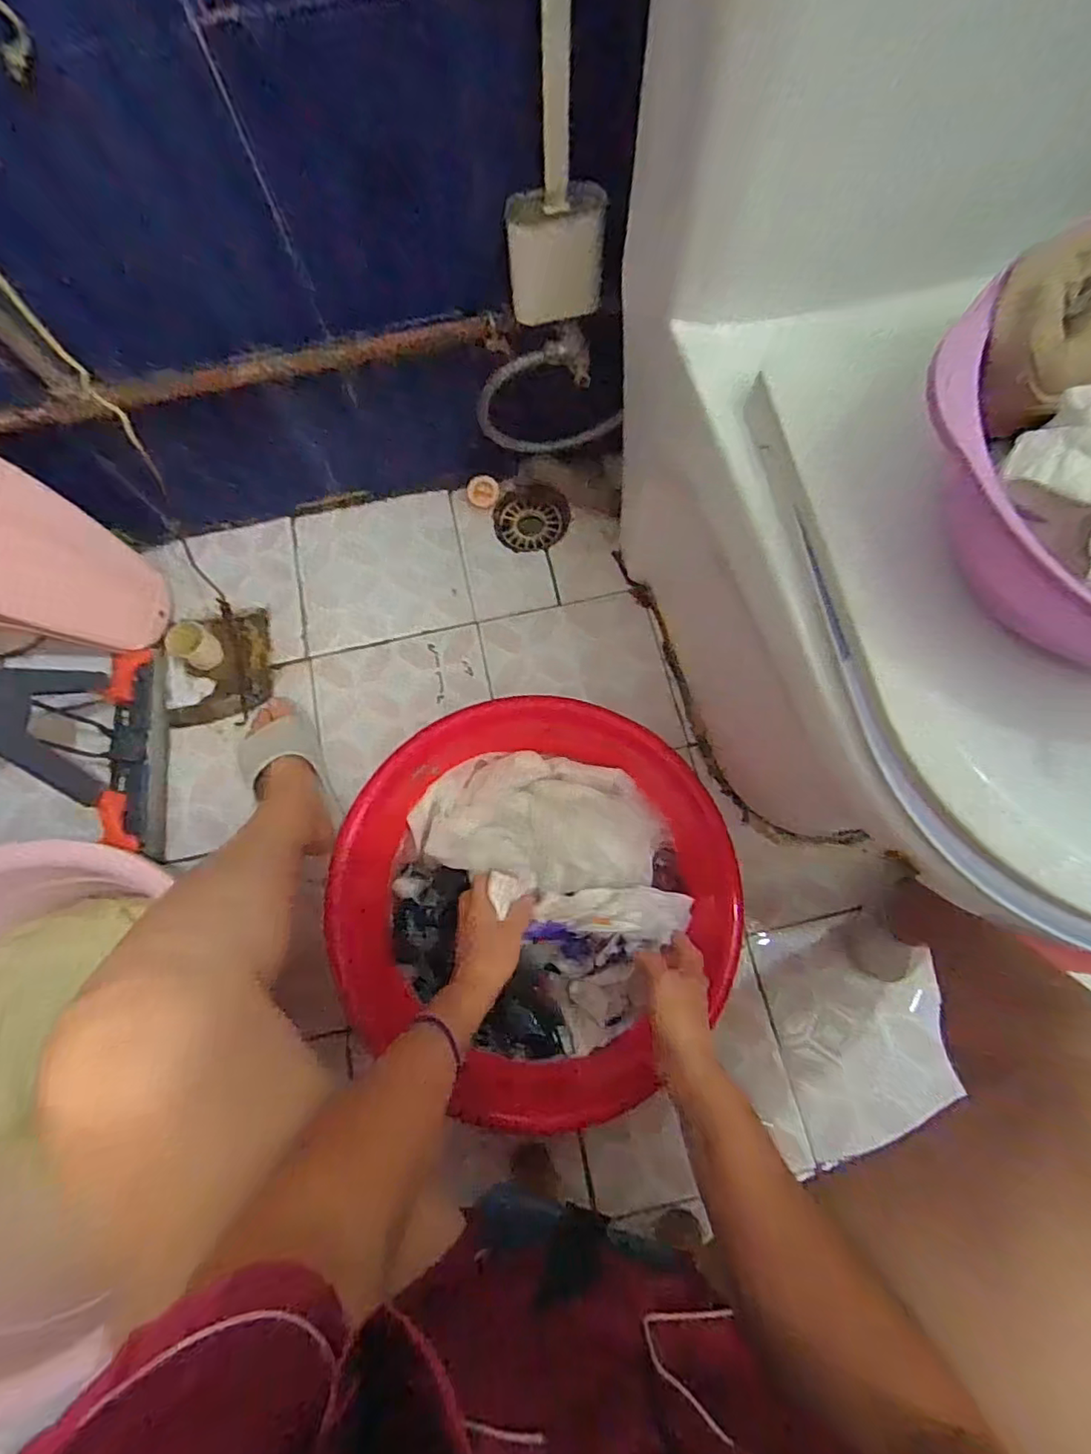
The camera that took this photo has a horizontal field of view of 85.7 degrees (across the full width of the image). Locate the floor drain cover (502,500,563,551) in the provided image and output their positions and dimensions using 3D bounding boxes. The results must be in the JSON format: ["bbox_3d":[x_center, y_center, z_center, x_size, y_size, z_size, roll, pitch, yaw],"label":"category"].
[{"bbox_3d":[-0.021,-0.310,0.903,0.090,0.008,0.089,0,73,3],"label":"floor drain cover"}]

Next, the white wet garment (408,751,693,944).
[{"bbox_3d":[0.005,0.116,0.645,0.305,0.099,0.181,9,73,4],"label":"white wet garment"}]

